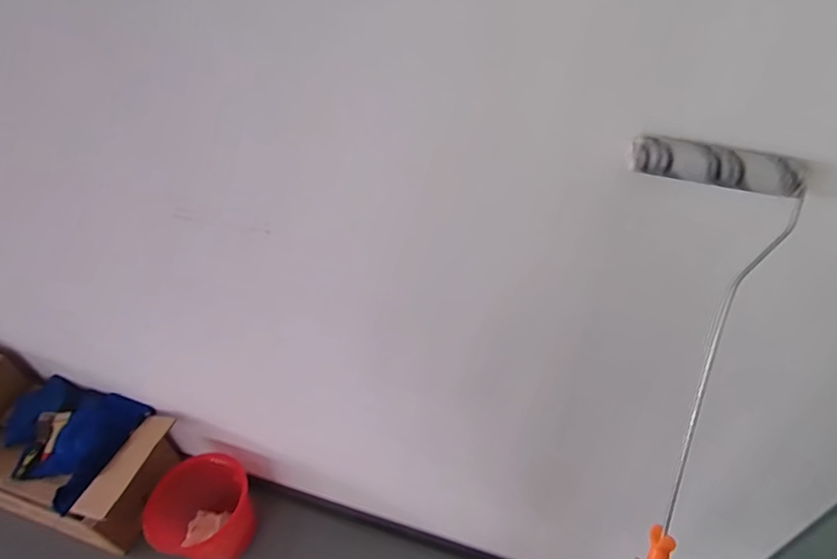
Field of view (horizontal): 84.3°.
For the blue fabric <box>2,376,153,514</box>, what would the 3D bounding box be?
[{"bbox_3d":[-1.043,0.463,1.395,0.394,0.136,0.322,16,45,21],"label":"blue fabric"}]

